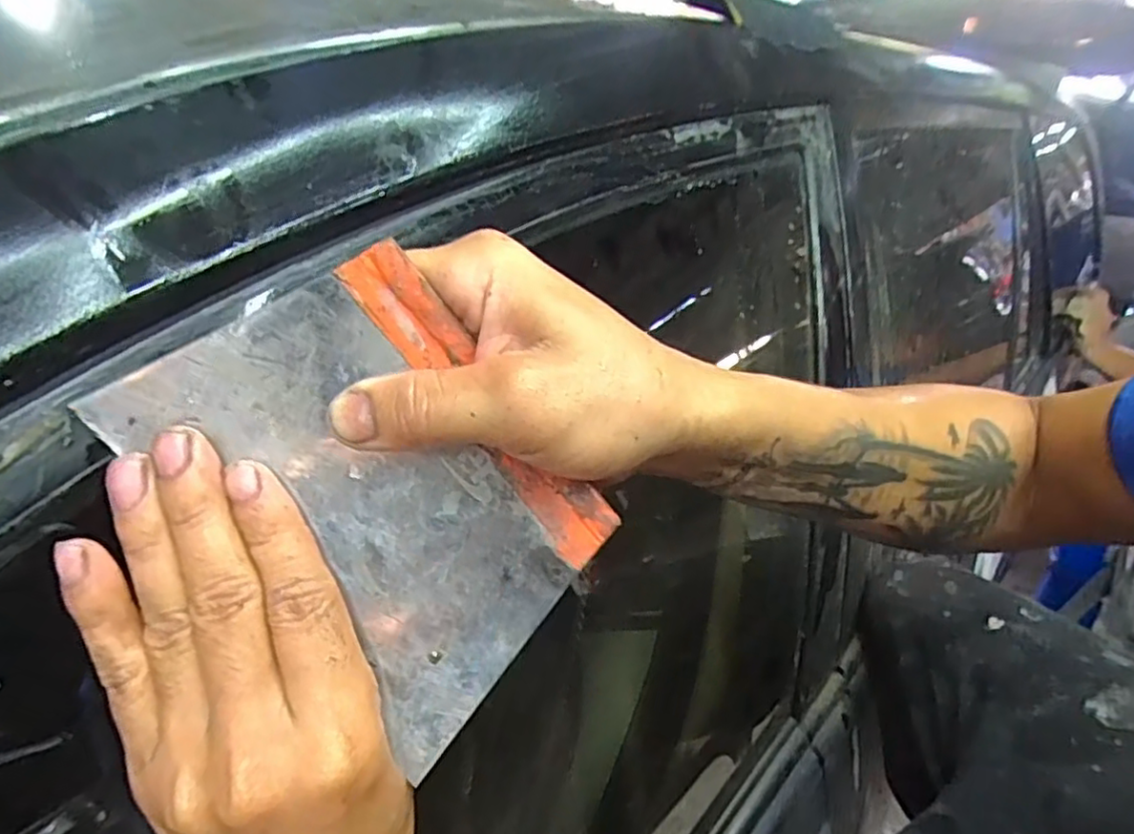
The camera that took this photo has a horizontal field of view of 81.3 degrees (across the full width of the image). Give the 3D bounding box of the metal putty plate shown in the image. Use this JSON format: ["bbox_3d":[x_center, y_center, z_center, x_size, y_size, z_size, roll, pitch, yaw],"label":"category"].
[{"bbox_3d":[-0.055,0.021,0.203,0.095,0.138,0.010,-40,8,-7],"label":"metal putty plate"}]

